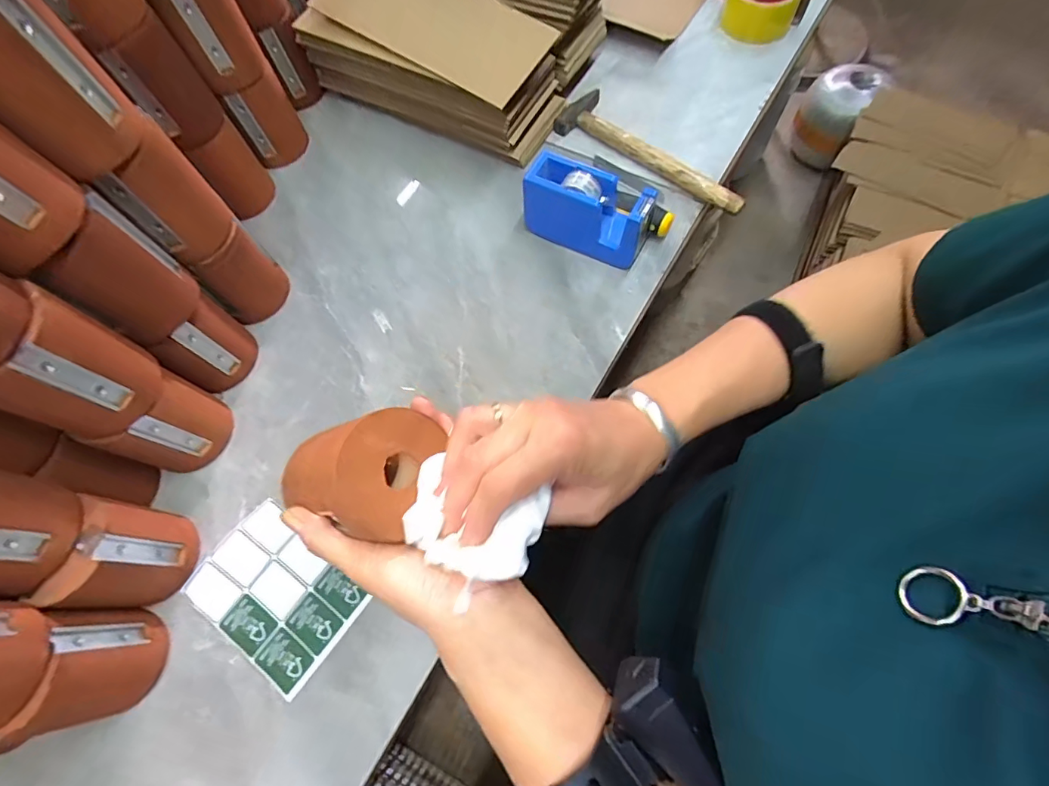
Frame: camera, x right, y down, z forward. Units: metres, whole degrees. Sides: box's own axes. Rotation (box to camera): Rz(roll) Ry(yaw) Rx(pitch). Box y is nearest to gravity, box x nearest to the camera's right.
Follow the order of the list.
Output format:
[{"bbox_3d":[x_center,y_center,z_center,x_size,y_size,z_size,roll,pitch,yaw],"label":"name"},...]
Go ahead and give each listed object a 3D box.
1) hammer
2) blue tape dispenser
[{"bbox_3d":[0.151,-0.284,0.568,0.242,0.027,0.066,34,73,15],"label":"hammer"},{"bbox_3d":[0.069,-0.188,0.510,0.140,0.076,0.044,25,71,12],"label":"blue tape dispenser"}]

